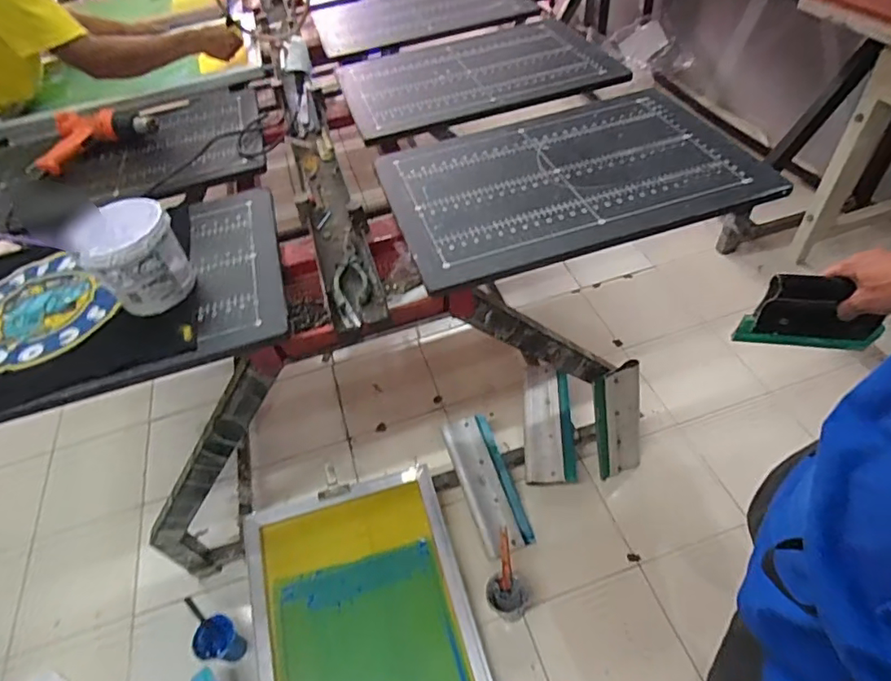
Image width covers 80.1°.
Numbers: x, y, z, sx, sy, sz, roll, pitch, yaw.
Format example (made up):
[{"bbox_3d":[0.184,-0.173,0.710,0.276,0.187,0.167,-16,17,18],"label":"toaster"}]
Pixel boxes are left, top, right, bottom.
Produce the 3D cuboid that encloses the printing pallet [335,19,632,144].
[{"bbox_3d":[0.051,-0.636,1.239,0.575,0.023,0.445,-17,47,-8],"label":"printing pallet"}]

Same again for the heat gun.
[{"bbox_3d":[-0.761,-0.449,1.155,0.253,0.075,0.151,-30,51,-18],"label":"heat gun"}]

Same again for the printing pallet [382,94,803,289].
[{"bbox_3d":[0.208,-0.299,0.938,0.606,0.015,0.422,-16,47,-6],"label":"printing pallet"}]

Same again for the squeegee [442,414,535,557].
[{"bbox_3d":[0.109,0.374,1.385,0.134,0.052,0.341,-18,71,-10],"label":"squeegee"}]

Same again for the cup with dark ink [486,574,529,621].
[{"bbox_3d":[0.142,0.586,1.205,0.098,0.117,0.079,-7,49,-2],"label":"cup with dark ink"}]

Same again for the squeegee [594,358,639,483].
[{"bbox_3d":[0.438,0.206,1.347,0.128,0.363,0.054,-18,39,-2],"label":"squeegee"}]

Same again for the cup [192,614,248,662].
[{"bbox_3d":[-0.510,0.672,1.192,0.074,0.115,0.075,-2,49,3],"label":"cup"}]

